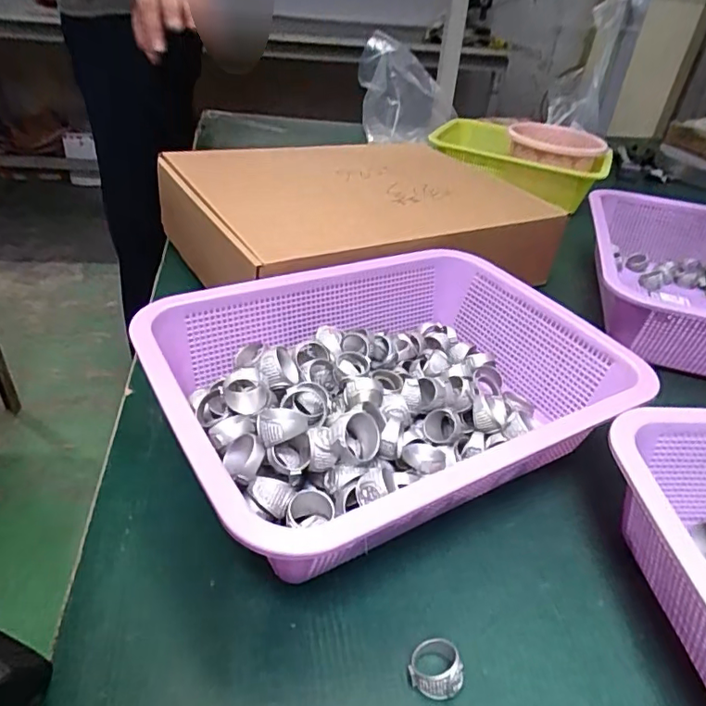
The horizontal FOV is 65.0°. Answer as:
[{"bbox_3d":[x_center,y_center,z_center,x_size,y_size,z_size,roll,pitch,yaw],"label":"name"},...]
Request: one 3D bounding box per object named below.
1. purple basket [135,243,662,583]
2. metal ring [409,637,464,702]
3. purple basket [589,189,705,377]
[{"bbox_3d":[0.029,0.024,0.391,0.303,0.082,0.223,-16,41,-28],"label":"purple basket"},{"bbox_3d":[0.042,0.154,0.273,0.025,0.018,0.024,4,36,-3],"label":"metal ring"},{"bbox_3d":[0.364,-0.078,0.595,0.225,0.077,0.293,14,37,11],"label":"purple basket"}]

